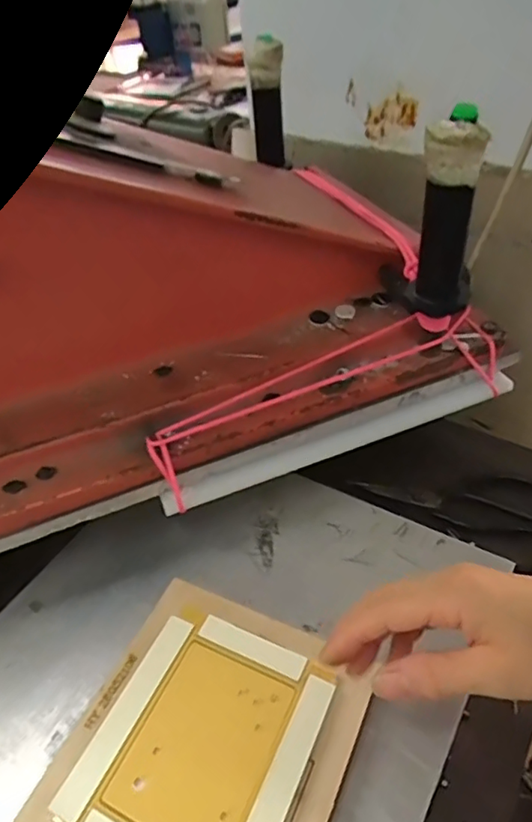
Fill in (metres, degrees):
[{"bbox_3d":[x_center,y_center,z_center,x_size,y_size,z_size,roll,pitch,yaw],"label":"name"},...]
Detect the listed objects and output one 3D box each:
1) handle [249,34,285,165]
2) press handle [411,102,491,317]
[{"bbox_3d":[0.003,-0.320,0.601,0.029,0.117,0.028,-9,43,-4],"label":"handle"},{"bbox_3d":[0.127,-0.132,0.400,0.037,0.142,0.035,15,47,21],"label":"press handle"}]

